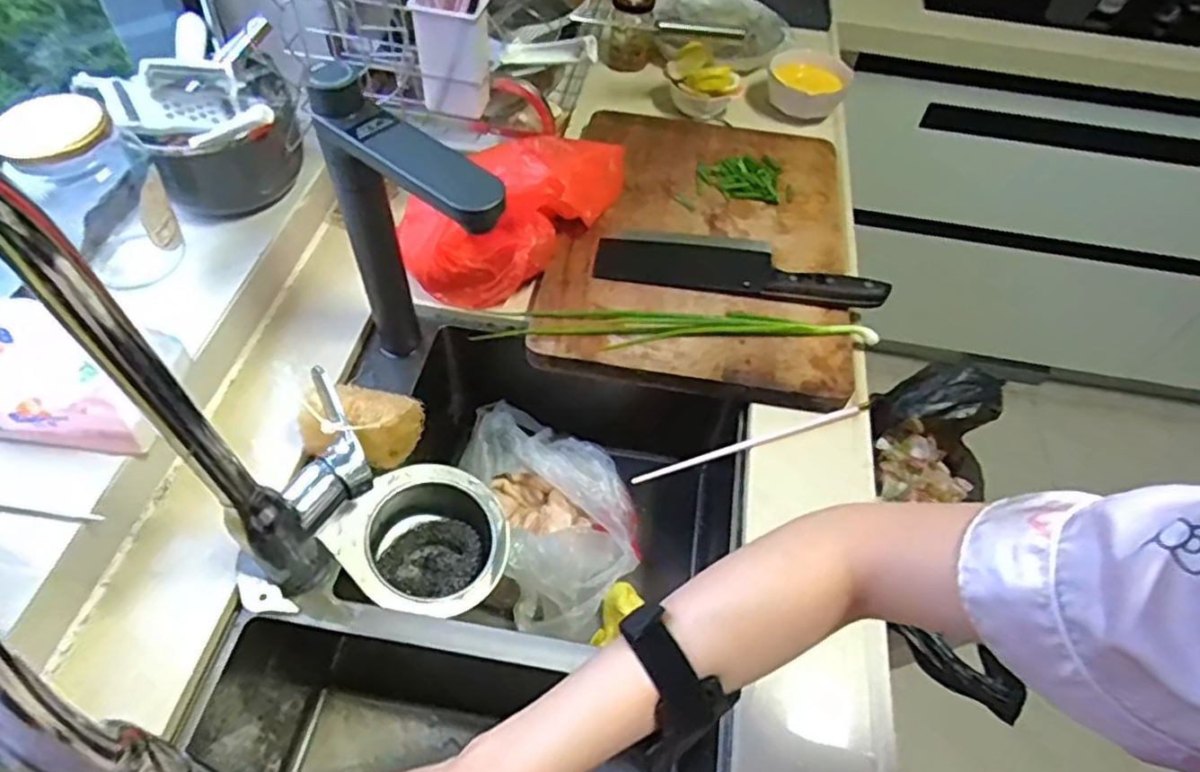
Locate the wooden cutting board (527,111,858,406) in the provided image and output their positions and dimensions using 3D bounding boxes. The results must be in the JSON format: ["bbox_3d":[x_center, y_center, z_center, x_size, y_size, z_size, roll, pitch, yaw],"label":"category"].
[{"bbox_3d":[0.116,-0.171,0.765,0.310,0.023,0.412,9,54,3],"label":"wooden cutting board"}]

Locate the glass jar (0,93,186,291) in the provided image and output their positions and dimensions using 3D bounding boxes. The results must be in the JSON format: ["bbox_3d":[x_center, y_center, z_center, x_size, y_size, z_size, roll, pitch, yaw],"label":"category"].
[{"bbox_3d":[-0.434,-0.159,0.613,0.087,0.172,0.084,-34,63,-25],"label":"glass jar"}]

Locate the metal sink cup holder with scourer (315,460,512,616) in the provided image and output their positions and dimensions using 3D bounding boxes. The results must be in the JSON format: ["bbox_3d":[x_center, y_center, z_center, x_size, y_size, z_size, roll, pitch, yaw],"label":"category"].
[{"bbox_3d":[-0.146,0.136,0.602,0.130,0.077,0.130,2,54,-2],"label":"metal sink cup holder with scourer"}]

